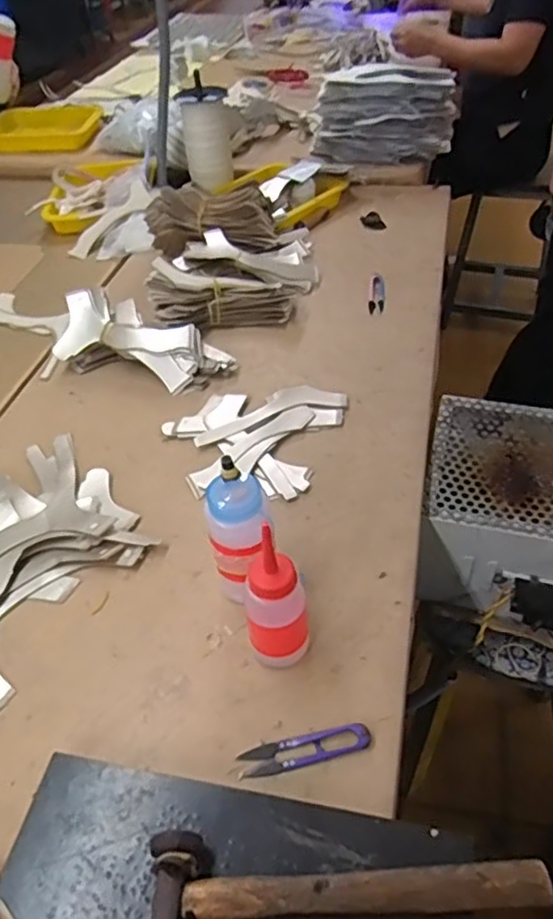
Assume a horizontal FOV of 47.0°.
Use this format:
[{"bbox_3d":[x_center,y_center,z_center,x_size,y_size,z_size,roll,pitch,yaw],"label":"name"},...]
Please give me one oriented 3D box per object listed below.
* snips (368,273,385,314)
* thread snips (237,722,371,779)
[{"bbox_3d":[0.150,-0.251,0.953,0.022,0.007,0.093,2,45,7],"label":"snips"},{"bbox_3d":[0.022,0.222,0.486,0.100,0.010,0.024,-10,45,-5],"label":"thread snips"}]

